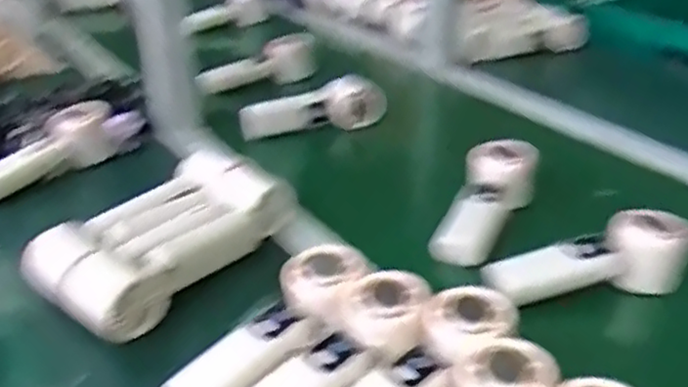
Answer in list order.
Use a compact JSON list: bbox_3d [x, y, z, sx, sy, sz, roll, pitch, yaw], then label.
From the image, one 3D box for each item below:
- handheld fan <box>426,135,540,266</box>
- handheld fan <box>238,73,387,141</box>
[{"bbox_3d":[0.137,0.008,0.694,0.069,0.038,0.169,17,53,29],"label":"handheld fan"},{"bbox_3d":[-0.042,-0.112,0.913,0.192,0.057,0.045,-12,30,-21],"label":"handheld fan"}]

